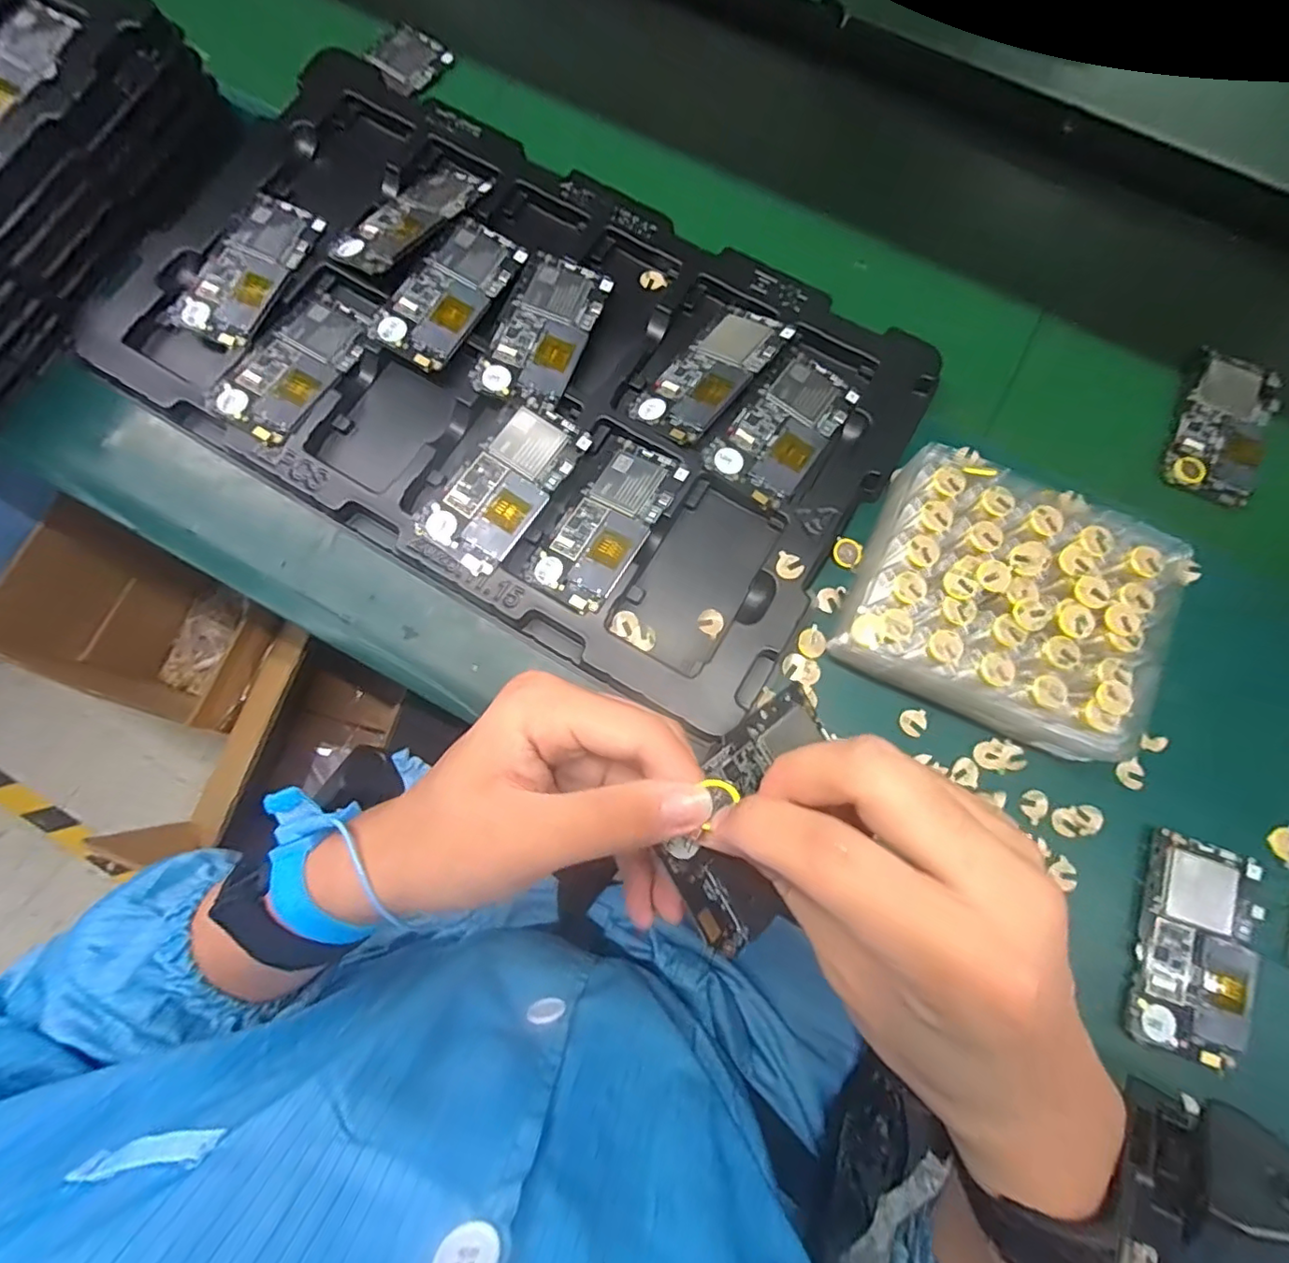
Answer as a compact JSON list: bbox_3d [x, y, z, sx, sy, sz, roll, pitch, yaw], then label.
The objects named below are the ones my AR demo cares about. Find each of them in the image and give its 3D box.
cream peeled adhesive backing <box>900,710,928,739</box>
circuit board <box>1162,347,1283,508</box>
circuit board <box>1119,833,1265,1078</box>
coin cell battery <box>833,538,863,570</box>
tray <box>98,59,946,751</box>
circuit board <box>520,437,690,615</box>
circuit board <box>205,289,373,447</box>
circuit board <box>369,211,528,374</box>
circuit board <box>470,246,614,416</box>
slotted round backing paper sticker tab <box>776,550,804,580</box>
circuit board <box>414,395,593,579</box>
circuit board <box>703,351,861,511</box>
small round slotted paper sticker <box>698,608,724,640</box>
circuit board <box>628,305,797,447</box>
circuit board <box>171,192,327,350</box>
[{"bbox_3d":[0.180,0.061,0.391,0.018,0.004,0.018,0,77,1],"label":"cream peeled adhesive backing"},{"bbox_3d":[0.442,-0.156,0.445,0.060,0.010,0.121,27,77,6],"label":"circuit board"},{"bbox_3d":[0.337,0.193,0.357,0.062,0.010,0.124,22,77,4],"label":"circuit board"},{"bbox_3d":[0.144,-0.056,0.414,0.020,0.007,0.019,34,78,7],"label":"coin cell battery"},{"bbox_3d":[-0.100,-0.204,0.441,0.552,0.033,0.329,31,79,8],"label":"tray"},{"bbox_3d":[-0.026,-0.075,0.405,0.062,0.007,0.124,30,80,22],"label":"circuit board"},{"bbox_3d":[-0.256,-0.196,0.428,0.064,0.006,0.121,31,77,7],"label":"circuit board"},{"bbox_3d":[-0.145,-0.255,0.441,0.064,0.006,0.126,31,78,7],"label":"circuit board"},{"bbox_3d":[-0.075,-0.224,0.433,0.065,0.005,0.126,20,76,4],"label":"circuit board"},{"bbox_3d":[0.098,-0.043,0.395,0.017,0.004,0.018,0,77,1],"label":"slotted round backing paper sticker tab"},{"bbox_3d":[-0.096,-0.101,0.404,0.063,0.005,0.125,34,80,7],"label":"circuit board"},{"bbox_3d":[0.101,-0.147,0.416,0.063,0.006,0.121,35,78,7],"label":"circuit board"},{"bbox_3d":[0.045,-0.006,0.399,0.017,0.004,0.019,25,77,5],"label":"small round slotted paper sticker"},{"bbox_3d":[0.050,-0.190,0.428,0.062,0.006,0.123,36,78,26],"label":"circuit board"},{"bbox_3d":[-0.300,-0.276,0.444,0.064,0.006,0.124,23,77,5],"label":"circuit board"}]

